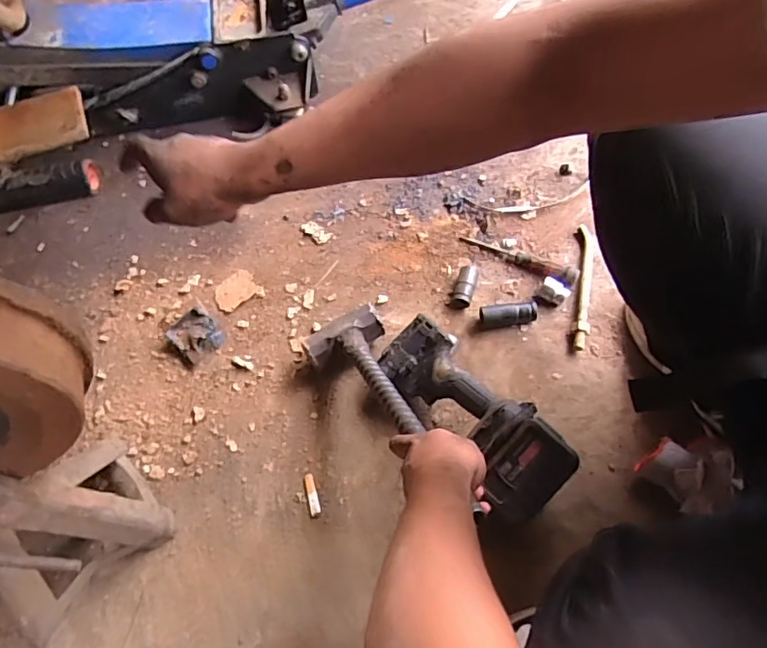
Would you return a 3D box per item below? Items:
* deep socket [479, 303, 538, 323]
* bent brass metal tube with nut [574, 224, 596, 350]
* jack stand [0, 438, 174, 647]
[{"bbox_3d":[0.183,-0.014,0.796,0.082,0.030,0.023,-3,61,-1],"label":"deep socket"},{"bbox_3d":[0.302,-0.056,0.817,0.022,0.026,0.212,10,61,6],"label":"bent brass metal tube with nut"},{"bbox_3d":[-0.380,0.202,0.579,0.186,0.243,0.160,-39,67,-19],"label":"jack stand"}]

